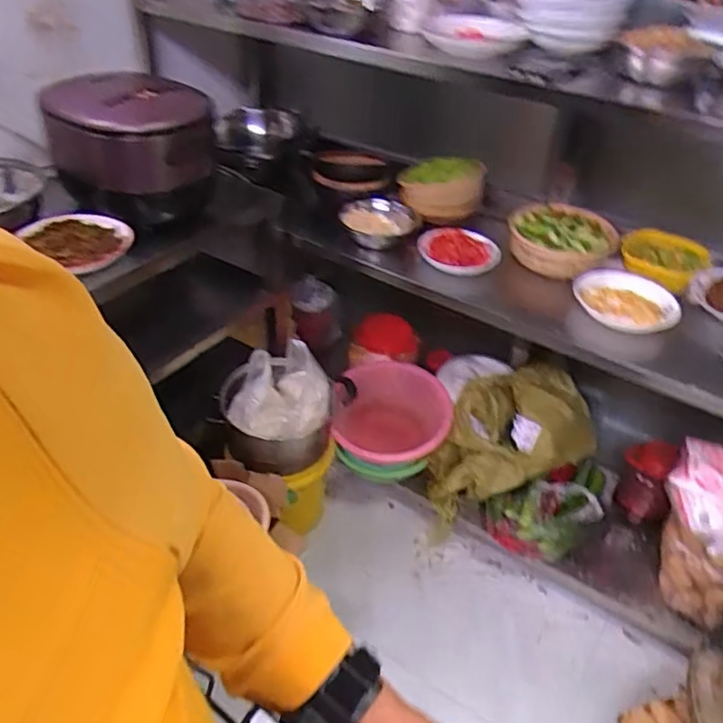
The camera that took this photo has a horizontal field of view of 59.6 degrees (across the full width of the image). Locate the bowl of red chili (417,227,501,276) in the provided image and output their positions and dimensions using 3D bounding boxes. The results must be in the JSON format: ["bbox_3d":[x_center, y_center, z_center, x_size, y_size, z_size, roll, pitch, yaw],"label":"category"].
[{"bbox_3d":[0.216,-0.244,1.401,0.173,0.047,0.137,15,40,12],"label":"bowl of red chili"}]

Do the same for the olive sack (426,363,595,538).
[{"bbox_3d":[0.384,0.225,1.657,0.414,0.303,0.249,-17,44,-24],"label":"olive sack"}]

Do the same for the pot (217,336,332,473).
[{"bbox_3d":[-0.194,0.096,1.463,0.242,0.214,0.257,3,39,-2],"label":"pot"}]

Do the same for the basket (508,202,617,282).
[{"bbox_3d":[0.439,-0.266,1.379,0.212,0.091,0.179,26,44,24],"label":"basket"}]

